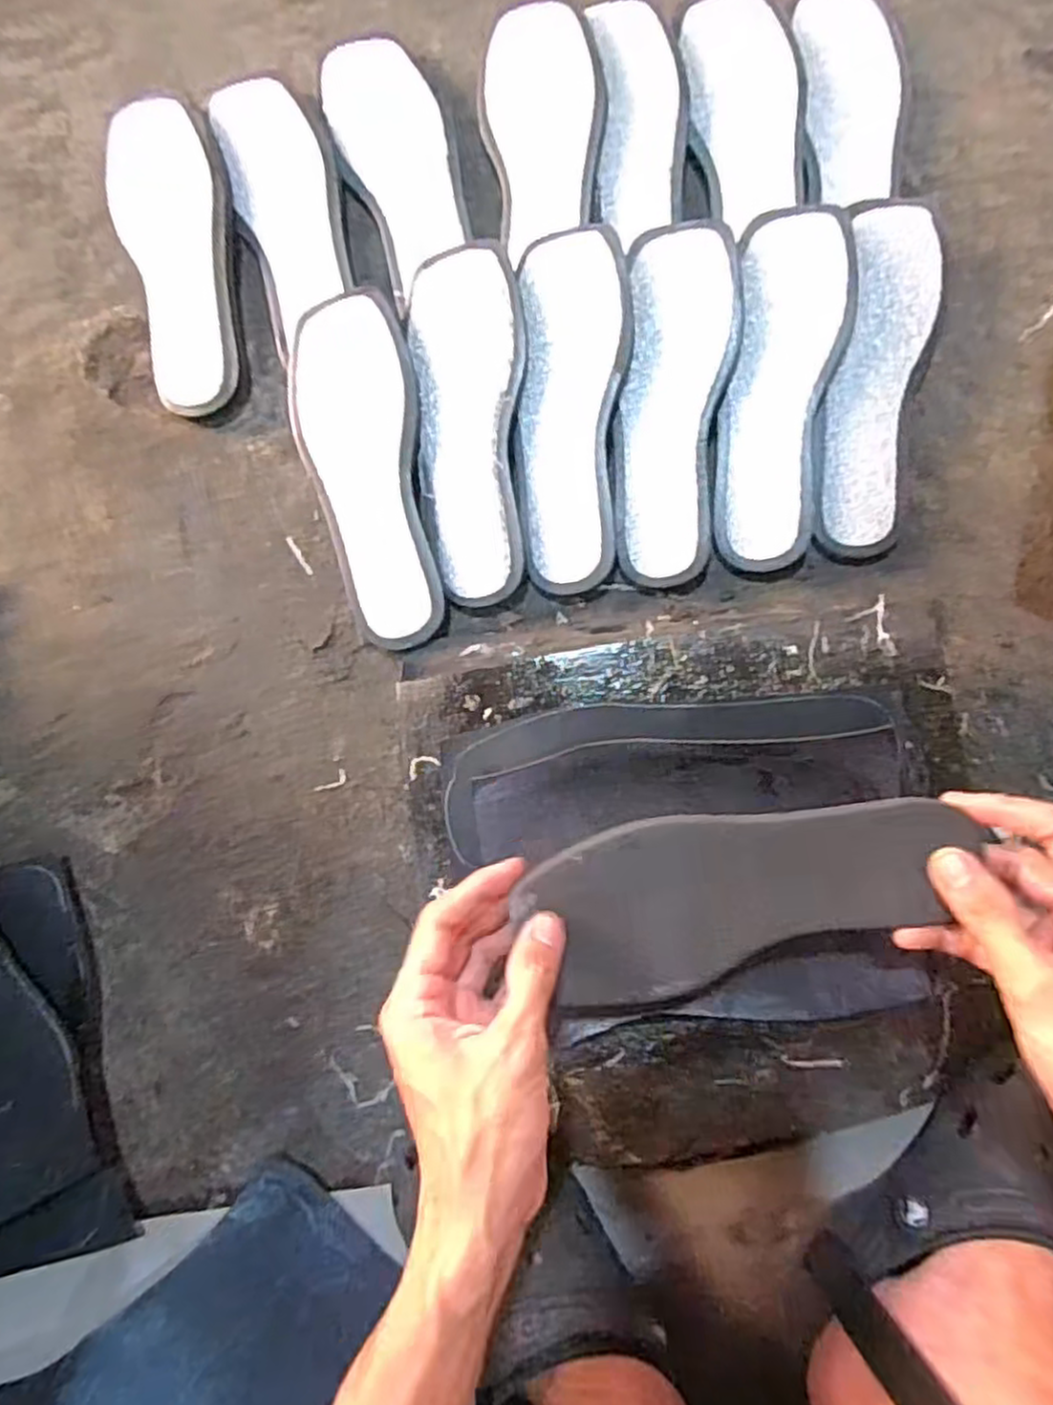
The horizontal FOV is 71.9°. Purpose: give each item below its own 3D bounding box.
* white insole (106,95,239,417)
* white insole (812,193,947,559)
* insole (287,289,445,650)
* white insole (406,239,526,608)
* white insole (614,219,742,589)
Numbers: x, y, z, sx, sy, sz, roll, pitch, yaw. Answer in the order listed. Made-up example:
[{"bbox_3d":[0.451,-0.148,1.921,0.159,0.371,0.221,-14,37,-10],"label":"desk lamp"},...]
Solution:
[{"bbox_3d":[-0.244,-0.316,0.512,0.084,0.023,0.220,-17,87,2],"label":"white insole"},{"bbox_3d":[0.232,-0.217,0.483,0.065,0.024,0.233,9,88,3],"label":"white insole"},{"bbox_3d":[-0.110,-0.152,0.489,0.083,0.009,0.227,-7,94,8],"label":"insole"},{"bbox_3d":[-0.036,-0.184,0.487,0.074,0.030,0.229,-5,87,2],"label":"white insole"},{"bbox_3d":[0.098,-0.195,0.481,0.071,0.030,0.228,3,88,3],"label":"white insole"}]

